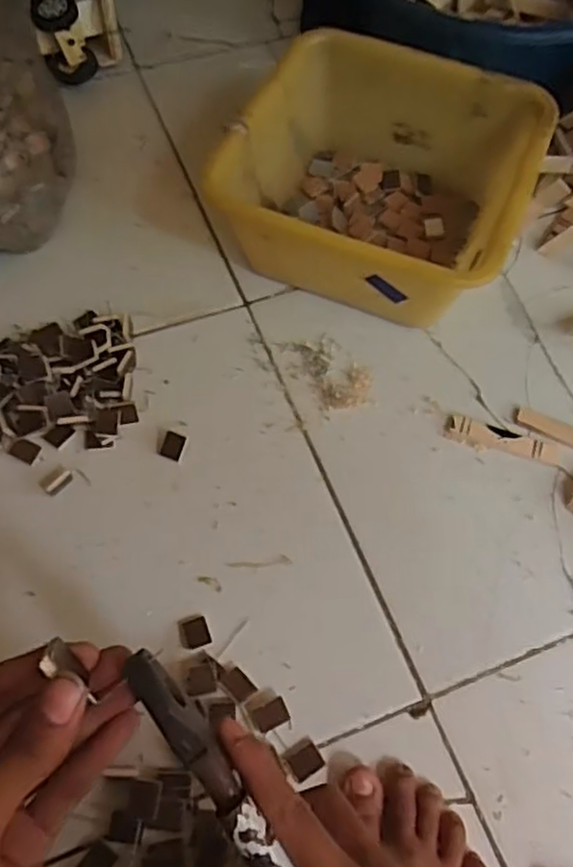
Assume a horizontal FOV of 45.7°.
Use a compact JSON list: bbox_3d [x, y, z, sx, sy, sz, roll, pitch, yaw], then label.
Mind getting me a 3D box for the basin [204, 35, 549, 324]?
[{"bbox_3d":[0.092,-0.237,0.663,0.258,0.131,0.237,21,63,8],"label":"basin"}]

